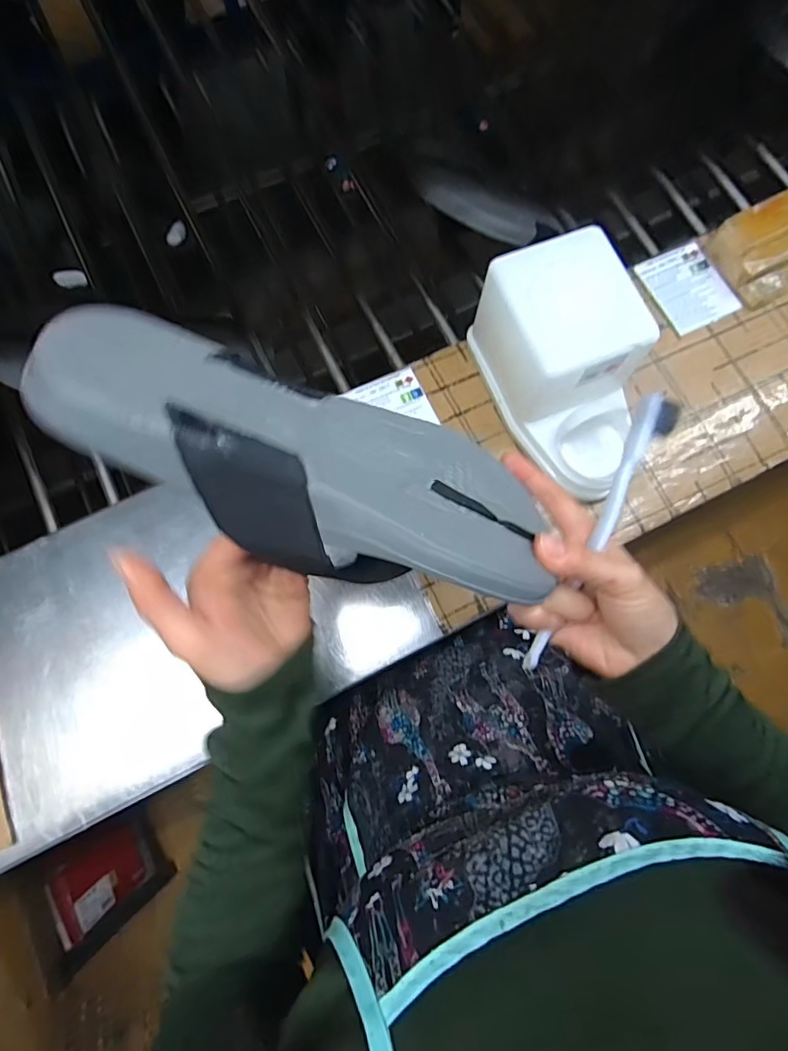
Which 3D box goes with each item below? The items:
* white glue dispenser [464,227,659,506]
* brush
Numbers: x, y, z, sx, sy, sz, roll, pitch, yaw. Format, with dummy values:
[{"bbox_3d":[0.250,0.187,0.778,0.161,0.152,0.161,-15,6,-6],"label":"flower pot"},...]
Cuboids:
[{"bbox_3d":[0.146,-0.126,0.416,0.100,0.100,0.196,-23,78,-5],"label":"white glue dispenser"},{"bbox_3d":[0.119,0.006,0.293,0.022,0.012,0.175,25,93,7],"label":"brush"}]

